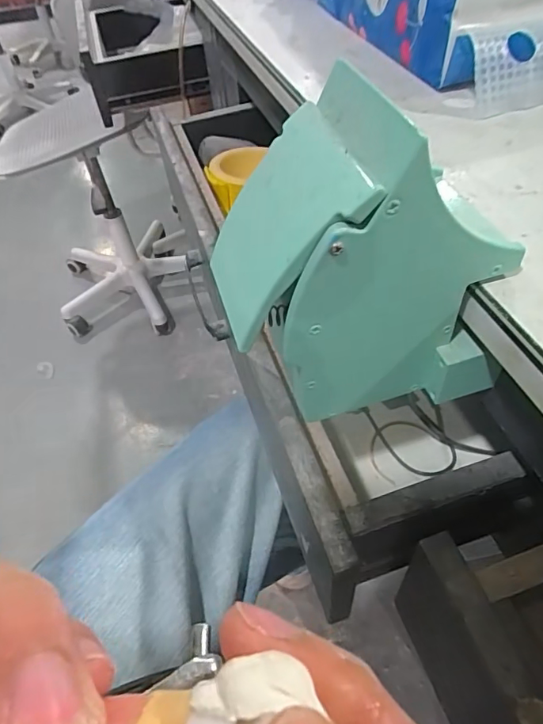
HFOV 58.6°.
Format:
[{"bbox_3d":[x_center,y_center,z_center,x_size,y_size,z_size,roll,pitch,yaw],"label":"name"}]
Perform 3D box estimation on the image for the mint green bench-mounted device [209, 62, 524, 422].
[{"bbox_3d":[0.040,-0.048,0.229,0.129,0.137,0.078,-10,50,-3],"label":"mint green bench-mounted device"}]

